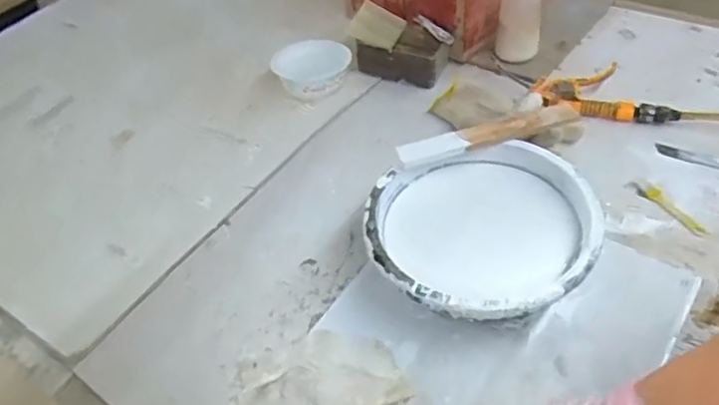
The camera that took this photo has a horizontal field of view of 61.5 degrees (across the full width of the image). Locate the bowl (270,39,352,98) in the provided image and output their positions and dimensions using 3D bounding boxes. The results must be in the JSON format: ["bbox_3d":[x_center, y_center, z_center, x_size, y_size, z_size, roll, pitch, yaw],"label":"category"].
[{"bbox_3d":[-0.067,-0.192,0.878,0.107,0.050,0.099,3,49,9],"label":"bowl"}]

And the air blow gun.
[{"bbox_3d":[0.327,-0.147,0.809,0.175,0.023,0.092,7,50,13],"label":"air blow gun"}]

